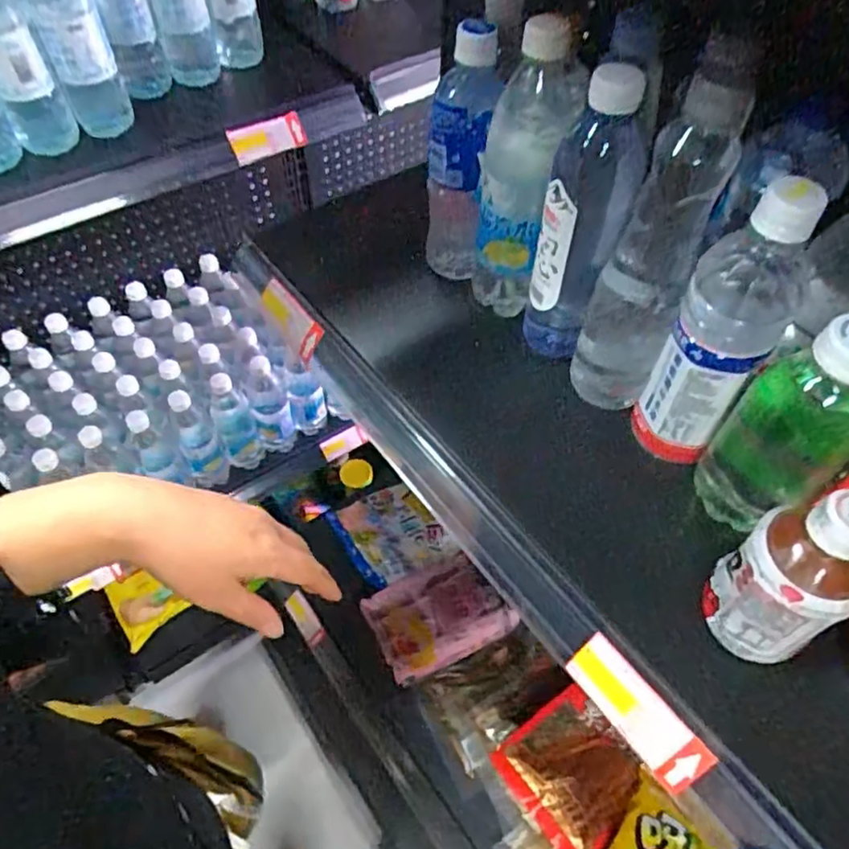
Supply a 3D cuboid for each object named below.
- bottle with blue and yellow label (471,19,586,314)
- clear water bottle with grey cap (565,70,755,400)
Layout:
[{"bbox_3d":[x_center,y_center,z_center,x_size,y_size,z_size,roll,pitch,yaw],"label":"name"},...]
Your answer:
[{"bbox_3d":[0.074,-0.179,0.499,0.064,0.234,0.052,12,56,8],"label":"bottle with blue and yellow label"},{"bbox_3d":[0.152,-0.106,0.433,0.053,0.243,0.057,17,56,11],"label":"clear water bottle with grey cap"}]

